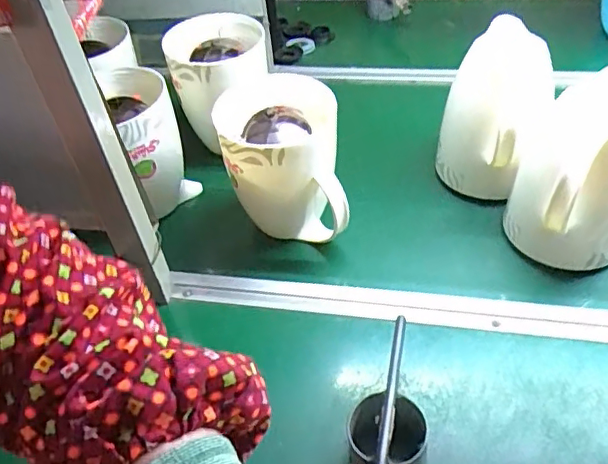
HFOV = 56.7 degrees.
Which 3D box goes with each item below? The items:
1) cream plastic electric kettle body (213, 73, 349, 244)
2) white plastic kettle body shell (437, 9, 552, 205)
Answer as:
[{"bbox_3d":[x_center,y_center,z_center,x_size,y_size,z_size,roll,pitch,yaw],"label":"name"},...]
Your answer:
[{"bbox_3d":[-0.024,-0.073,0.699,0.136,0.190,0.123,-11,44,-5],"label":"cream plastic electric kettle body"},{"bbox_3d":[0.240,-0.145,0.727,0.122,0.207,0.141,6,45,14],"label":"white plastic kettle body shell"}]

